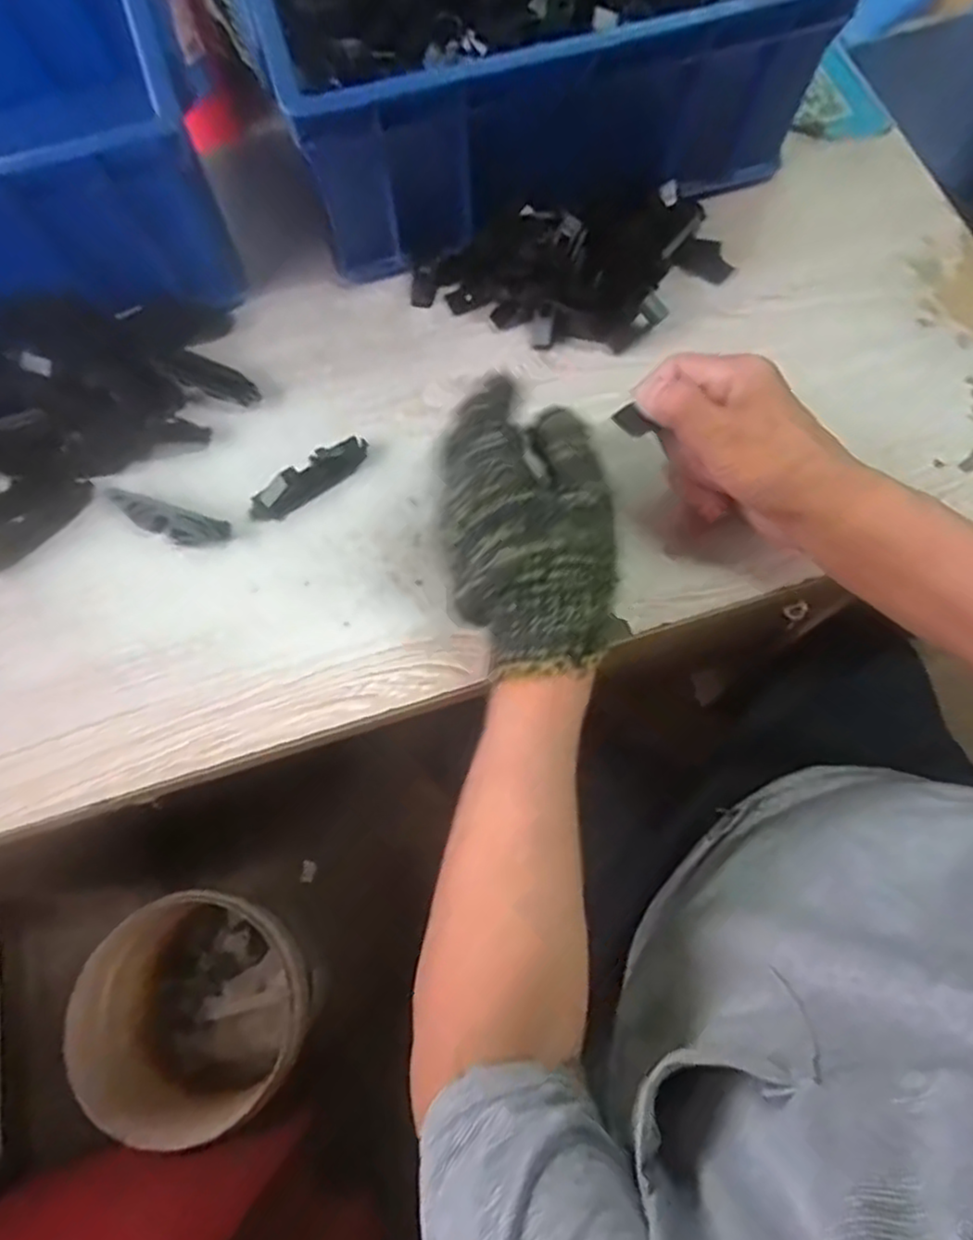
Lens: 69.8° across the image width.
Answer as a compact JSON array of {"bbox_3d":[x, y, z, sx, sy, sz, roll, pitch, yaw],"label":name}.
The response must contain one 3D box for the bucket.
[{"bbox_3d":[-0.347,0.490,0.918,0.265,0.240,0.254,0,72,1],"label":"bucket"}]

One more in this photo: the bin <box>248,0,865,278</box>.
[{"bbox_3d":[0.020,-0.403,0.469,0.325,0.130,0.255,-17,74,-5],"label":"bin"}]

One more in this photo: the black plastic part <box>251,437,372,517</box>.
[{"bbox_3d":[-0.109,-0.088,0.431,0.079,0.015,0.019,-34,76,-9],"label":"black plastic part"}]

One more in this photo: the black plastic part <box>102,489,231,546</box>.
[{"bbox_3d":[-0.196,-0.061,0.423,0.082,0.014,0.019,18,74,5],"label":"black plastic part"}]

